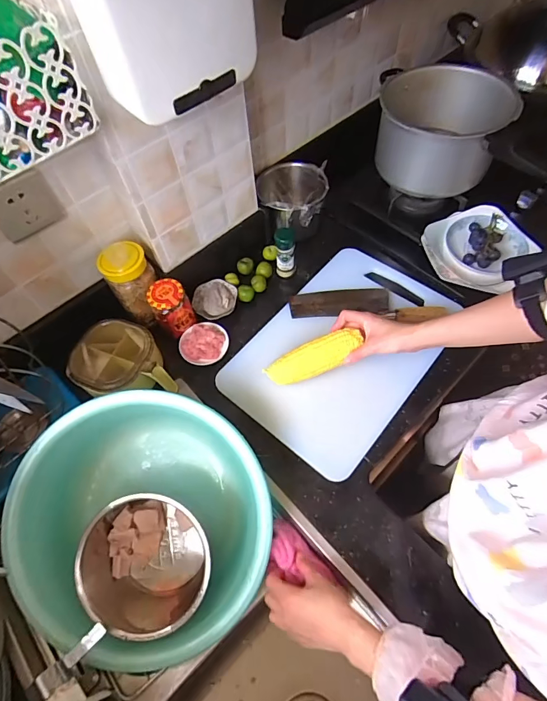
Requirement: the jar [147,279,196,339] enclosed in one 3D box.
[{"bbox_3d":[-0.194,-0.081,0.752,0.066,0.100,0.061,-2,59,3],"label":"jar"}]

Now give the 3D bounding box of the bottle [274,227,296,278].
[{"bbox_3d":[0.025,-0.200,0.822,0.040,0.124,0.040,3,60,6],"label":"bottle"}]

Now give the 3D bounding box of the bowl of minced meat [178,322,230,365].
[{"bbox_3d":[-0.136,-0.017,0.762,0.090,0.031,0.086,-2,59,3],"label":"bowl of minced meat"}]

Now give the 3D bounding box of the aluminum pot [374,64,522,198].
[{"bbox_3d":[0.366,-0.476,0.835,0.272,0.136,0.258,10,61,10],"label":"aluminum pot"}]

